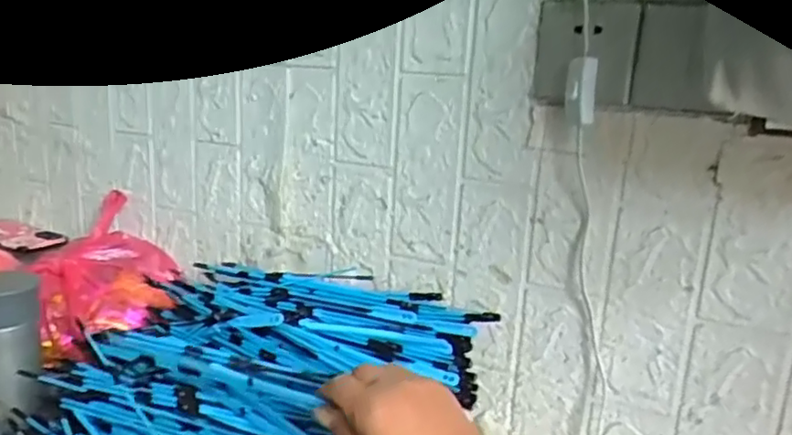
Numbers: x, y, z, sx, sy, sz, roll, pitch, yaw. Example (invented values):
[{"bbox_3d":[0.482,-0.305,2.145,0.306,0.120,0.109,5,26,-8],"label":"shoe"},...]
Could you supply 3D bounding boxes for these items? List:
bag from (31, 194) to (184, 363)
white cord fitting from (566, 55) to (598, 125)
[{"bbox_3d":[-0.378,0.077,0.811,0.143,0.162,0.162,11,14,30],"label":"bag"},{"bbox_3d":[0.162,-0.112,0.548,0.022,0.055,0.019,6,12,9],"label":"white cord fitting"}]

